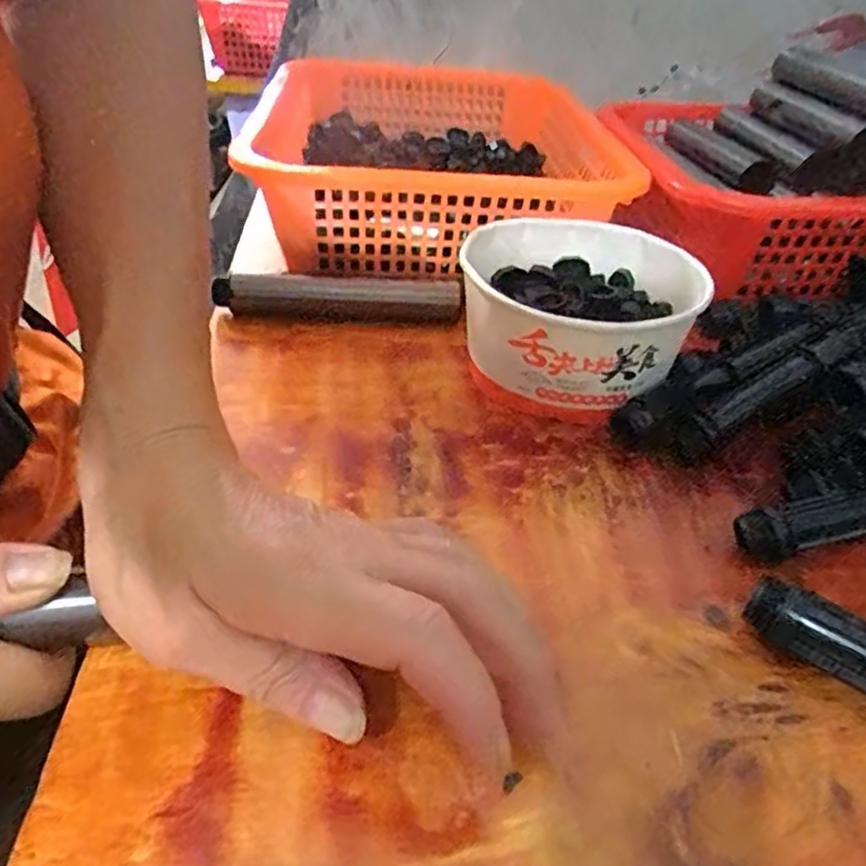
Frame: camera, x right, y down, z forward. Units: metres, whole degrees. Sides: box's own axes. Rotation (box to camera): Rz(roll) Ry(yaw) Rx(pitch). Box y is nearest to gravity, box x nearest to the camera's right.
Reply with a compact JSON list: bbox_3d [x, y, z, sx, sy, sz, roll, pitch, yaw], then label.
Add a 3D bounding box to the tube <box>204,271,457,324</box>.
[{"bbox_3d":[-0.054,-0.084,0.429,0.141,0.024,0.018,1,38,-3],"label":"tube"}]

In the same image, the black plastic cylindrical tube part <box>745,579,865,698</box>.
[{"bbox_3d":[0.147,0.079,0.236,0.078,0.019,0.016,31,45,30],"label":"black plastic cylindrical tube part"}]

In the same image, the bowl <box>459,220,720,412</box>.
[{"bbox_3d":[0.078,-0.061,0.376,0.127,0.067,0.130,3,38,-2],"label":"bowl"}]

